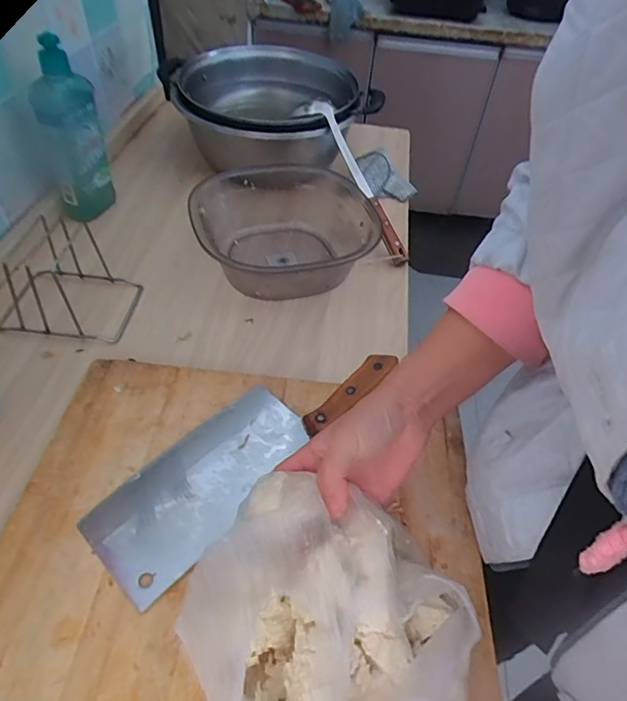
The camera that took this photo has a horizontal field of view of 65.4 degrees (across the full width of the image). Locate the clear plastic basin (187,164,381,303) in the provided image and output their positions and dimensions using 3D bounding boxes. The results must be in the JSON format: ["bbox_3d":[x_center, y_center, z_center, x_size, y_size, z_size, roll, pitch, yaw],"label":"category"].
[{"bbox_3d":[-0.036,-0.154,0.621,0.225,0.084,0.241,3,48,-3],"label":"clear plastic basin"}]

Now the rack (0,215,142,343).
[{"bbox_3d":[-0.277,-0.080,0.531,0.146,0.078,0.102,6,46,1],"label":"rack"}]

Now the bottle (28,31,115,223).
[{"bbox_3d":[-0.305,-0.268,0.621,0.063,0.202,0.051,-4,47,-9],"label":"bottle"}]

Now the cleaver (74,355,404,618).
[{"bbox_3d":[-0.055,0.077,0.424,0.091,0.036,0.279,35,53,25],"label":"cleaver"}]

